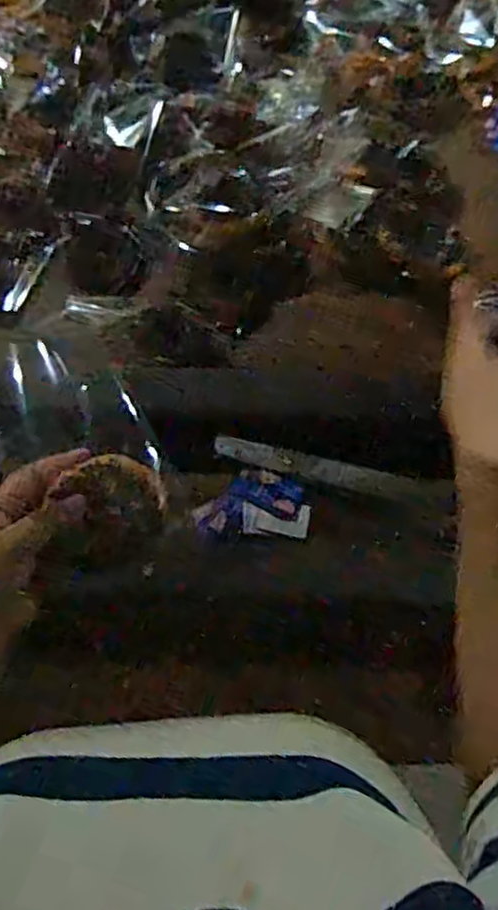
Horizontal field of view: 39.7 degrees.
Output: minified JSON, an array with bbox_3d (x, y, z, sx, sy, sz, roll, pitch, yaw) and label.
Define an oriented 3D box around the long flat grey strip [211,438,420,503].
[{"bbox_3d":[0.069,0.013,0.729,0.209,0.010,0.028,13,66,4],"label":"long flat grey strip"}]

